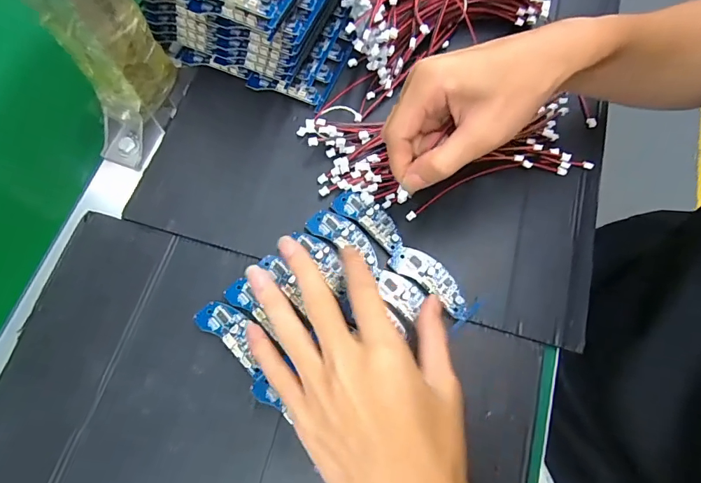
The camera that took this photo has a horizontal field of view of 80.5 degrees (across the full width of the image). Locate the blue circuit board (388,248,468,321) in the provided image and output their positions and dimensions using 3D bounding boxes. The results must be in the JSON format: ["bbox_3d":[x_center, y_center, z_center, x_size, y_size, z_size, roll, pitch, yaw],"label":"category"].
[{"bbox_3d":[0.062,0.027,0.307,0.067,0.004,0.025,37,81,13],"label":"blue circuit board"}]

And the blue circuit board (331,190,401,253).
[{"bbox_3d":[0.014,-0.019,0.322,0.062,0.006,0.024,36,75,11],"label":"blue circuit board"}]

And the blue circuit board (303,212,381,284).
[{"bbox_3d":[-0.001,-0.003,0.314,0.069,0.007,0.026,34,74,12],"label":"blue circuit board"}]

